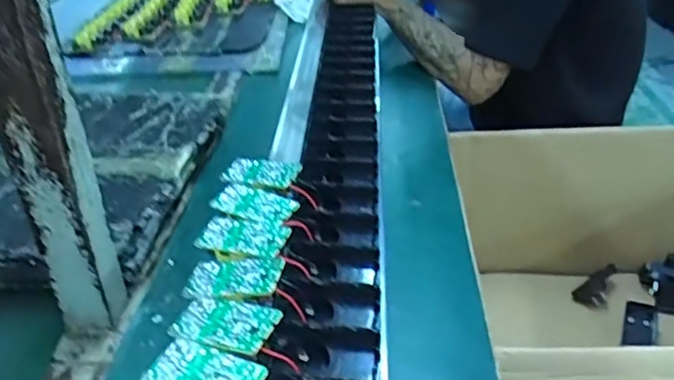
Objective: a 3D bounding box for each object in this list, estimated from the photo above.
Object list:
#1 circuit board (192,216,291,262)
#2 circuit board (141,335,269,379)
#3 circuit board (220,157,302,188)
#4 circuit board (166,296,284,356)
[{"bbox_3d":[-0.070,0.036,0.456,0.065,0.005,0.042,7,36,17],"label":"circuit board"},{"bbox_3d":[-0.075,0.105,0.349,0.064,0.005,0.037,13,36,23],"label":"circuit board"},{"bbox_3d":[-0.067,-0.015,0.534,0.065,0.005,0.035,6,42,18],"label":"circuit board"},{"bbox_3d":[-0.069,0.081,0.381,0.065,0.010,0.037,12,35,21],"label":"circuit board"}]

